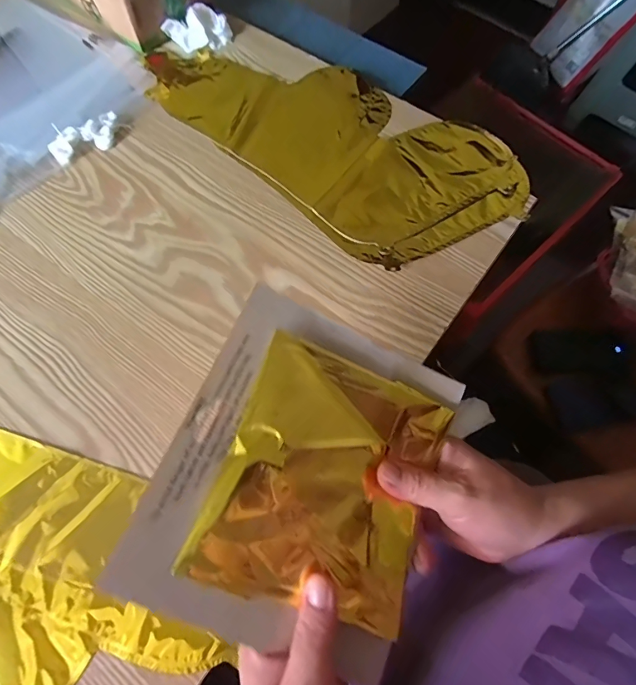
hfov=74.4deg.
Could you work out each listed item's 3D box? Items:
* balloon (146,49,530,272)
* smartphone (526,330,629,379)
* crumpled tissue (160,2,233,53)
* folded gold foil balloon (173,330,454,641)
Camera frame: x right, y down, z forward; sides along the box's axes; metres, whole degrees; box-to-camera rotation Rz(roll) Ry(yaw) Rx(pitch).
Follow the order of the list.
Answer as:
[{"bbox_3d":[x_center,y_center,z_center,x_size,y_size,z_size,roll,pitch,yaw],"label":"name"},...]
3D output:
[{"bbox_3d":[0.013,-0.244,0.471,0.423,0.014,0.209,41,72,16],"label":"balloon"},{"bbox_3d":[0.436,0.018,0.708,0.159,0.008,0.071,4,88,3],"label":"smartphone"},{"bbox_3d":[-0.149,-0.392,0.522,0.072,0.027,0.042,-30,70,-13],"label":"crumpled tissue"},{"bbox_3d":[0.010,0.082,0.257,0.132,0.017,0.143,28,69,-16],"label":"folded gold foil balloon"}]

